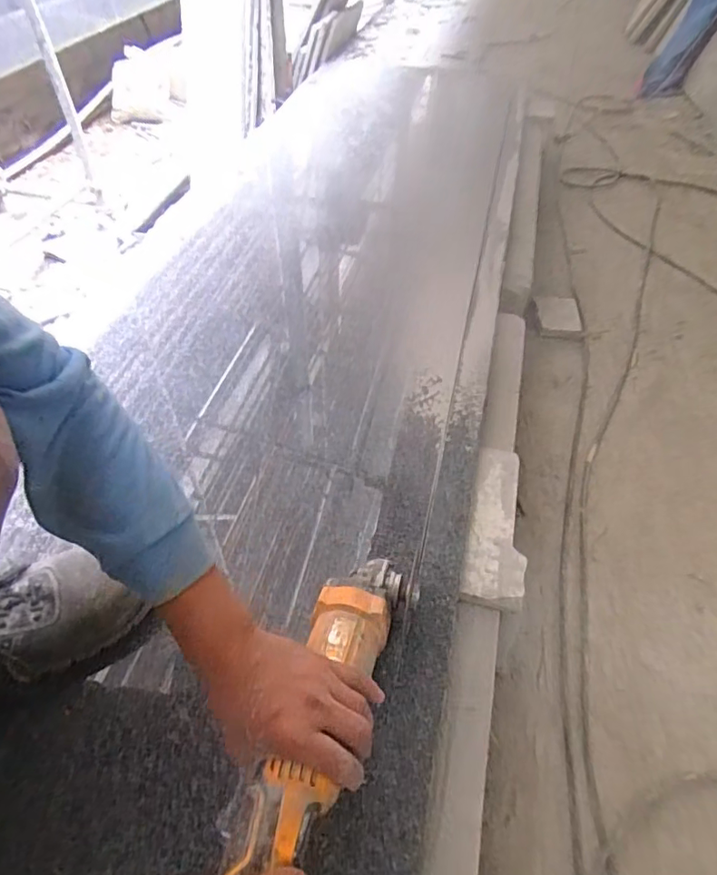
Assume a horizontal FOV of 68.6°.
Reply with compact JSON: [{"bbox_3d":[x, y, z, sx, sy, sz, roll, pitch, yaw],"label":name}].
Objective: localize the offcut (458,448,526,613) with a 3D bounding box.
[{"bbox_3d":[0.186,0.107,0.699,0.072,0.023,0.242,11,50,9],"label":"offcut"}]

